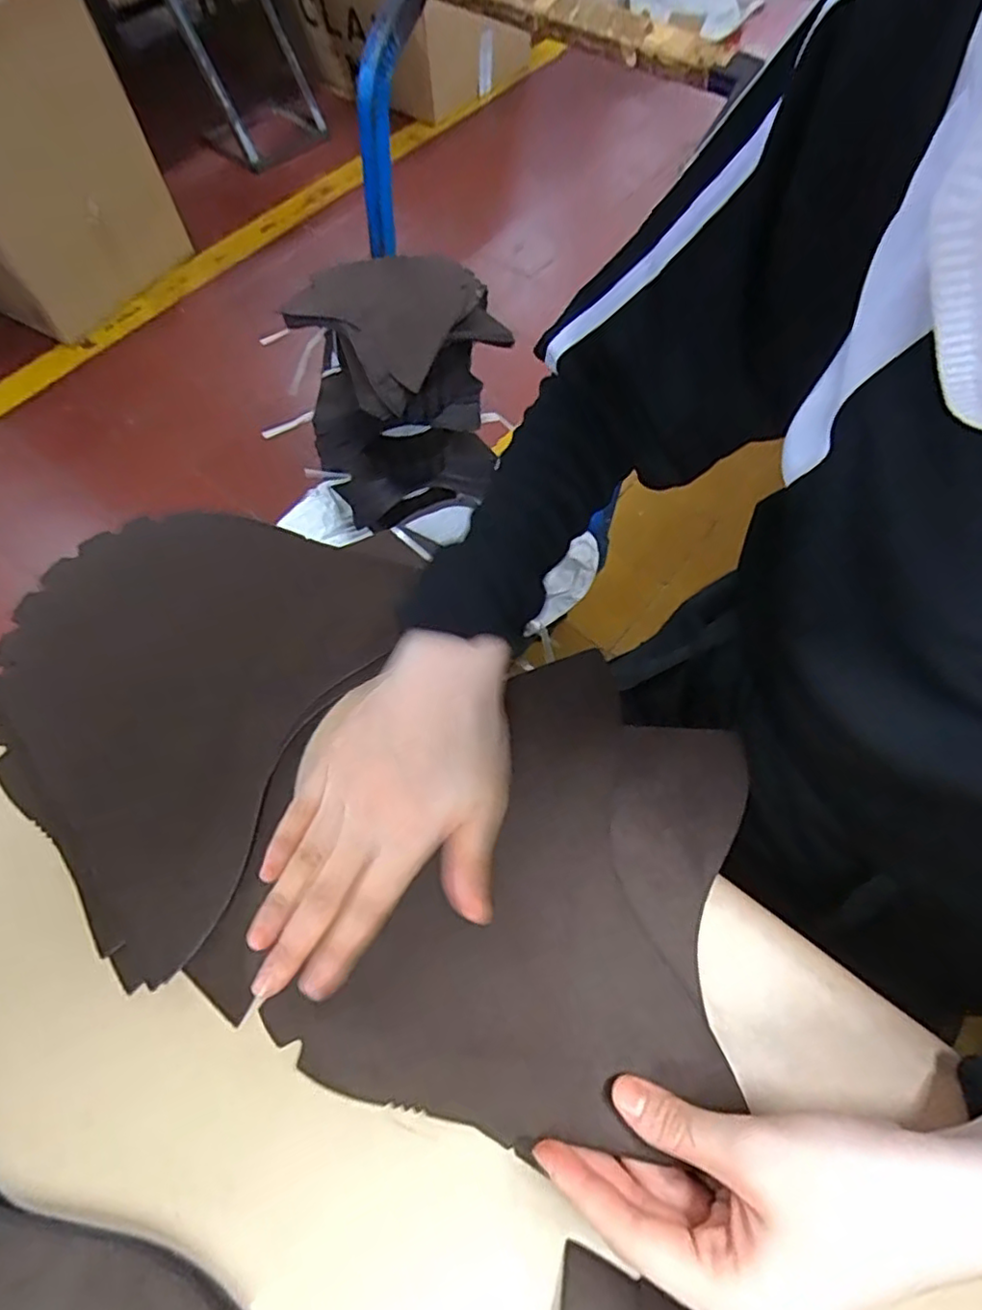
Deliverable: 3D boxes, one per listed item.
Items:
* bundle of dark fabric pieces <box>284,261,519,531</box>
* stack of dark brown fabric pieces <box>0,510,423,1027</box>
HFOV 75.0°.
[{"bbox_3d":[-0.135,-0.377,0.986,0.267,0.341,0.209,-39,68,-17],"label":"bundle of dark fabric pieces"},{"bbox_3d":[-0.174,0.021,0.344,0.199,0.023,0.238,17,64,11],"label":"stack of dark brown fabric pieces"}]

